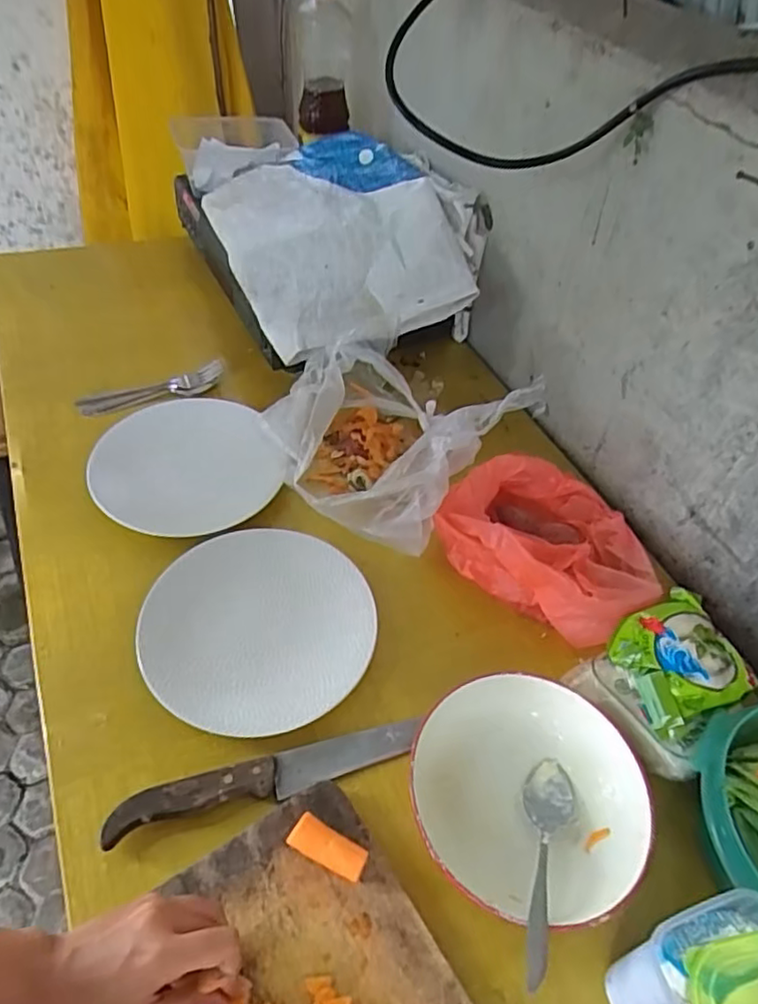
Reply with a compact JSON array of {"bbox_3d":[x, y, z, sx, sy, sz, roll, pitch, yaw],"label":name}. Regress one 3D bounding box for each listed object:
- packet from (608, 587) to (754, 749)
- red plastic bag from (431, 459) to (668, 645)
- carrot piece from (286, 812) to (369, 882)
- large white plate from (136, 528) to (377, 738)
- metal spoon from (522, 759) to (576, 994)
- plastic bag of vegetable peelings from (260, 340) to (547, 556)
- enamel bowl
[{"bbox_3d":[0.248,0.129,0.528,0.106,0.038,0.094,-21,54,-21],"label":"packet"},{"bbox_3d":[0.168,0.030,0.628,0.203,0.074,0.158,28,53,19],"label":"red plastic bag"},{"bbox_3d":[-0.035,0.243,0.449,0.054,0.021,0.023,20,54,17],"label":"carrot piece"},{"bbox_3d":[-0.107,0.104,0.566,0.198,0.013,0.193,-1,51,1],"label":"large white plate"},{"bbox_3d":[0.116,0.247,0.447,0.037,0.020,0.166,14,23,12],"label":"metal spoon"},{"bbox_3d":[0.007,-0.068,0.671,0.208,0.123,0.218,34,55,23],"label":"plastic bag of vegetable peelings"},{"bbox_3d":[0.114,0.221,0.486,0.168,0.058,0.165,2,49,-3],"label":"enamel bowl"}]

